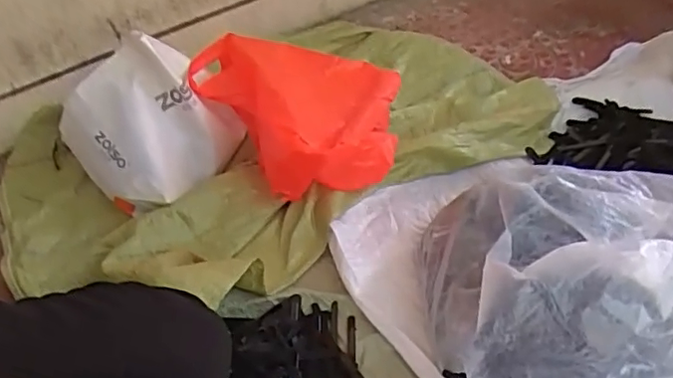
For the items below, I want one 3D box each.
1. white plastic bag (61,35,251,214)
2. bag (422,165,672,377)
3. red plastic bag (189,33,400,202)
[{"bbox_3d":[-0.330,-0.113,0.944,0.247,0.223,0.219,8,47,17],"label":"white plastic bag"},{"bbox_3d":[0.316,0.124,0.688,0.397,0.188,0.359,-6,45,5],"label":"bag"},{"bbox_3d":[-0.049,-0.146,0.943,0.260,0.132,0.328,-32,49,-21],"label":"red plastic bag"}]

